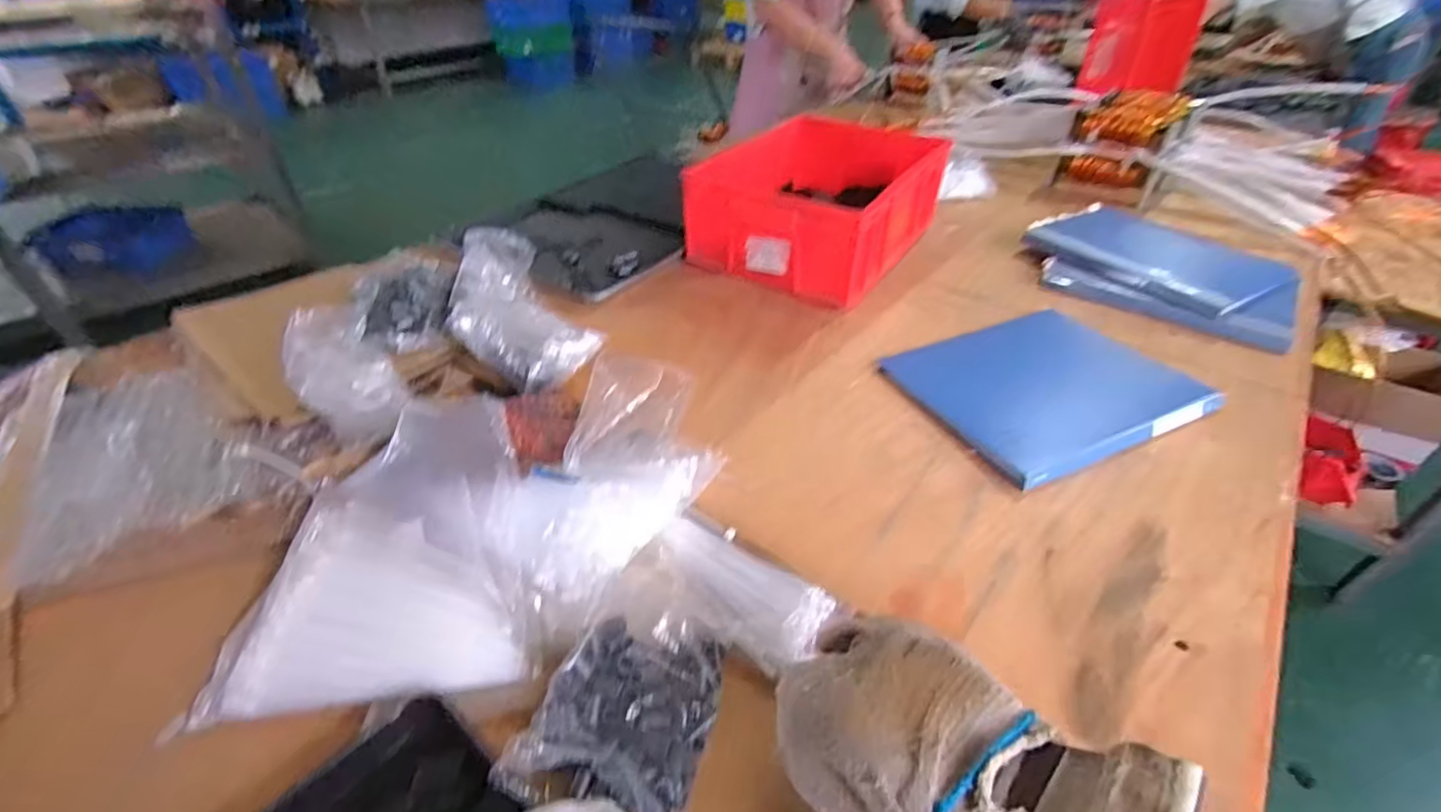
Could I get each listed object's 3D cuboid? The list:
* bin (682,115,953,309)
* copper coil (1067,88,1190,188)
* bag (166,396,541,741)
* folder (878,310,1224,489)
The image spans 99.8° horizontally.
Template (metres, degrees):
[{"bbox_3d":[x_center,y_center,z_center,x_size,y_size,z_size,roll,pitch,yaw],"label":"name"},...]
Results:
[{"bbox_3d":[0.160,-0.340,1.011,0.297,0.134,0.368,23,44,26],"label":"bin"},{"bbox_3d":[0.858,-0.566,1.291,0.166,0.139,0.255,28,47,30],"label":"copper coil"},{"bbox_3d":[-0.280,0.122,0.521,0.241,0.059,0.244,-9,59,-2],"label":"bag"},{"bbox_3d":[0.389,-0.032,0.735,0.313,0.017,0.245,-17,42,-19],"label":"folder"}]

